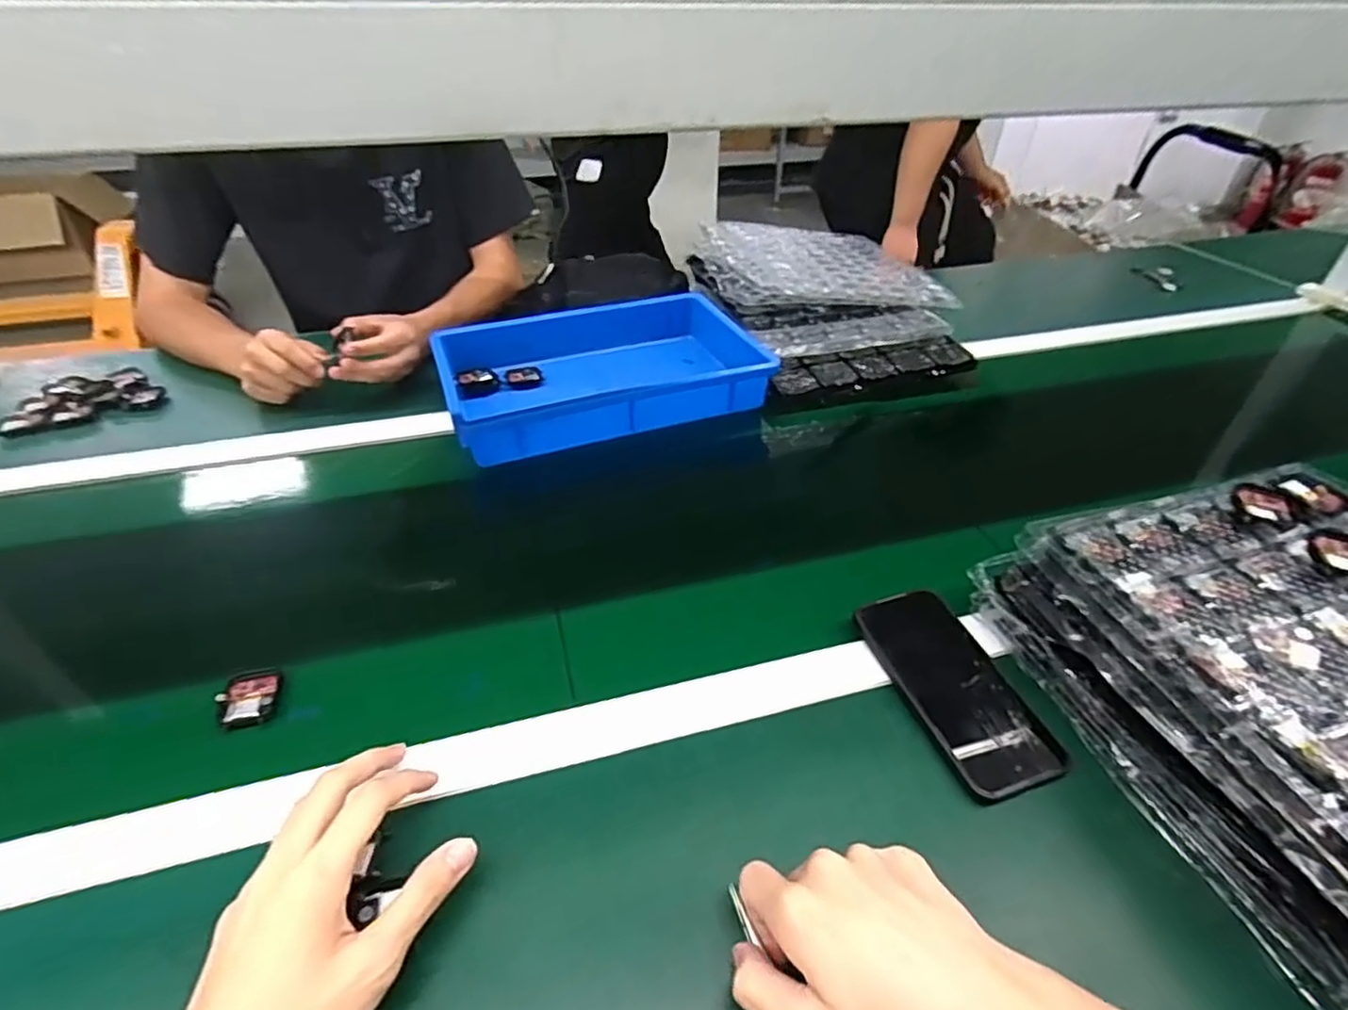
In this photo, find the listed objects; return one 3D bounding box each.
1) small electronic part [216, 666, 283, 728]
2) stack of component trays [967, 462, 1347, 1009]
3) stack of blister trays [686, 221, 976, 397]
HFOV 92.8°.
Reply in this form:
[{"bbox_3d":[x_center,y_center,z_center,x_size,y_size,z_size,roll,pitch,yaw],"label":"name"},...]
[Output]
[{"bbox_3d":[-0.308,0.140,0.466,0.036,0.010,0.043,-6,40,-7],"label":"small electronic part"},{"bbox_3d":[0.416,0.118,0.422,0.265,0.131,0.304,-10,43,-13],"label":"stack of component trays"},{"bbox_3d":[0.215,-0.311,0.912,0.294,0.081,0.367,-11,41,-14],"label":"stack of blister trays"}]

